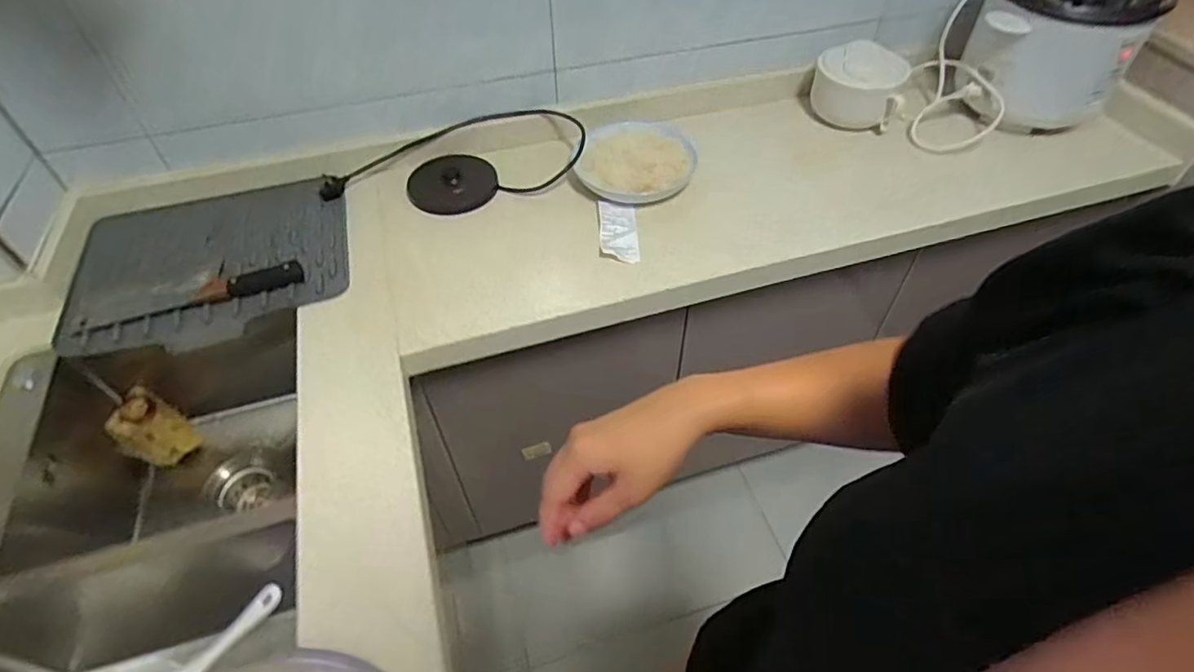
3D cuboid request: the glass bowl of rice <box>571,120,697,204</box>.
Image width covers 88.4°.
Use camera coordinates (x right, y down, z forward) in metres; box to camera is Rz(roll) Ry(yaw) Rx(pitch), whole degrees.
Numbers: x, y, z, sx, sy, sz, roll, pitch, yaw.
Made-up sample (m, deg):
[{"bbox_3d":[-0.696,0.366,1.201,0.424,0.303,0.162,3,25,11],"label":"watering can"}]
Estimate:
[{"bbox_3d":[0.066,-0.284,0.975,0.176,0.038,0.195,5,51,3],"label":"glass bowl of rice"}]

